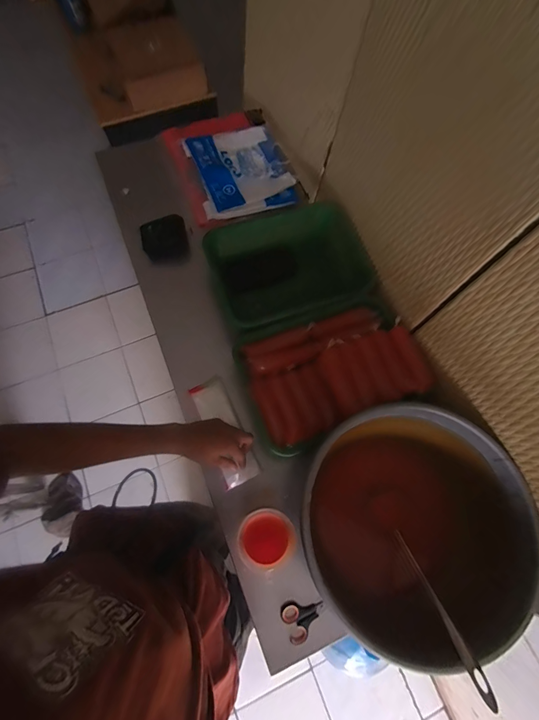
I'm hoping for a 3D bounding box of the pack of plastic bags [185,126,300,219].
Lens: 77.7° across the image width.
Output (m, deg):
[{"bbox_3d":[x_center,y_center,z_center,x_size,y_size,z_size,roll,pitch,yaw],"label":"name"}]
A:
[{"bbox_3d":[-0.075,-0.521,0.913,0.253,0.022,0.278,-17,73,-7],"label":"pack of plastic bags"}]

